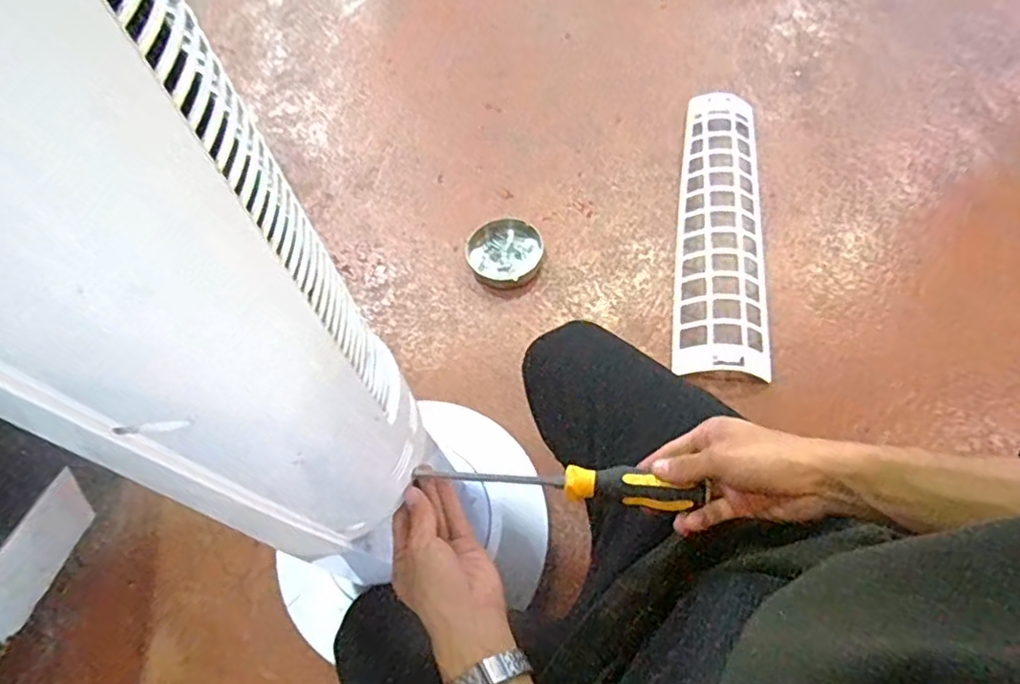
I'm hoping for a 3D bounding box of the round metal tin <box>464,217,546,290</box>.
[{"bbox_3d":[-0.008,-0.137,1.017,0.116,0.047,0.111,-2,62,3],"label":"round metal tin"}]

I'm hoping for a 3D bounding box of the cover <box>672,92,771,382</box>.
[{"bbox_3d":[0.335,-0.189,1.017,0.133,0.037,0.535,5,63,7],"label":"cover"}]

